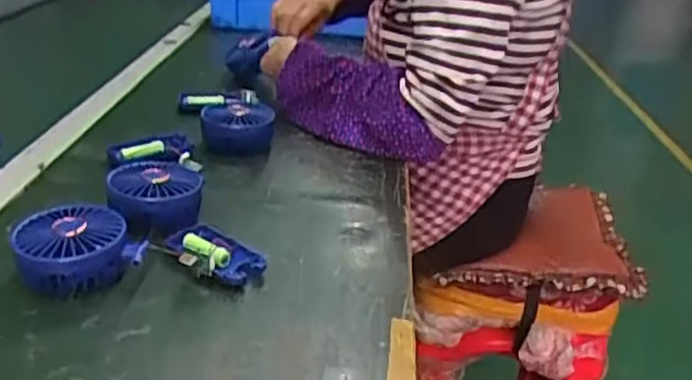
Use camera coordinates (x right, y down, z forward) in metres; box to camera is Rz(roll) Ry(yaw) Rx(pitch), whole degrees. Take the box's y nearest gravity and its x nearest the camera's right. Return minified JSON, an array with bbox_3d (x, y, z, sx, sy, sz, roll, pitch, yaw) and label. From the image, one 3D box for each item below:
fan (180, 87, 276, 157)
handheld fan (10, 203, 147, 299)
[{"bbox_3d":[-0.149,-0.096,0.845,0.087,0.045,0.184,-10,30,-25],"label":"fan"},{"bbox_3d":[-0.219,0.051,0.551,0.084,0.048,0.089,26,34,37],"label":"handheld fan"}]

